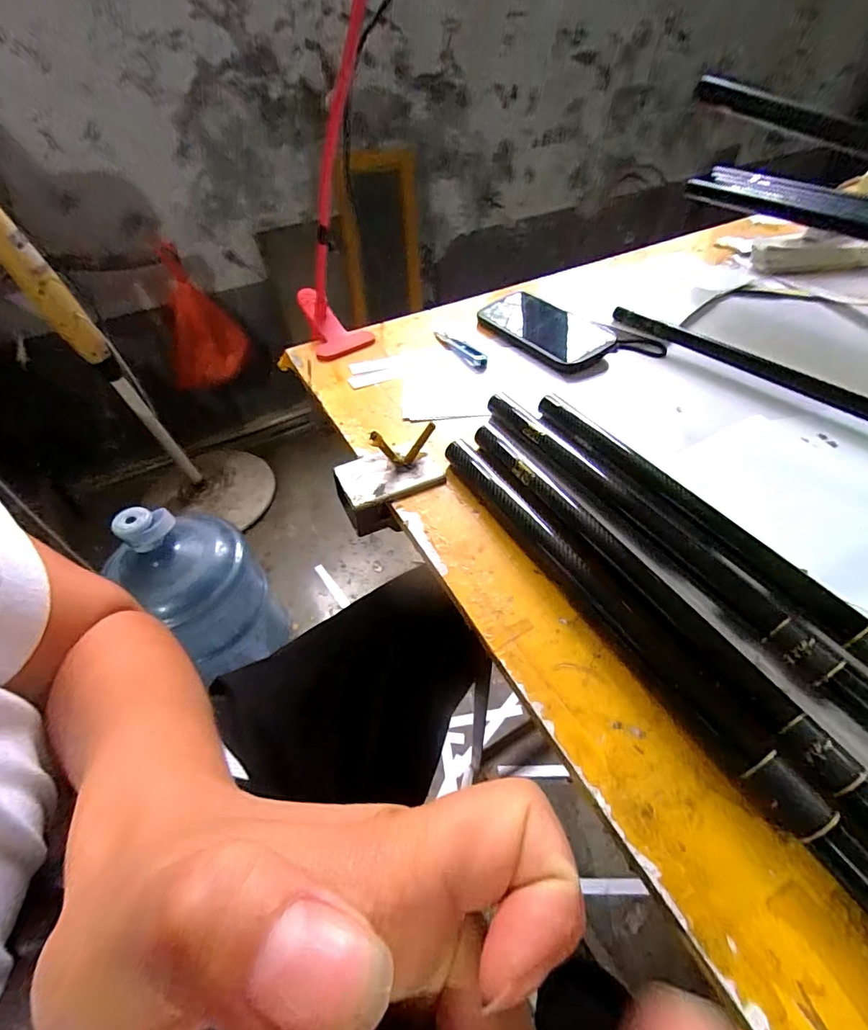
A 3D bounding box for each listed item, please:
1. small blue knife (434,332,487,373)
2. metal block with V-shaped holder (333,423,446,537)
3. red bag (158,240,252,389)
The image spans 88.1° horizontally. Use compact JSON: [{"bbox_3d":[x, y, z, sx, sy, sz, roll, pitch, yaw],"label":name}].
[{"bbox_3d":[0.030,-0.189,0.515,0.020,0.011,0.095,-26,52,-18],"label":"small blue knife"},{"bbox_3d":[-0.037,-0.033,0.376,0.085,0.062,0.066,-17,50,-10],"label":"metal block with V-shaped holder"},{"bbox_3d":[-0.690,-0.545,1.298,0.242,0.365,0.102,-22,50,-15],"label":"red bag"}]

